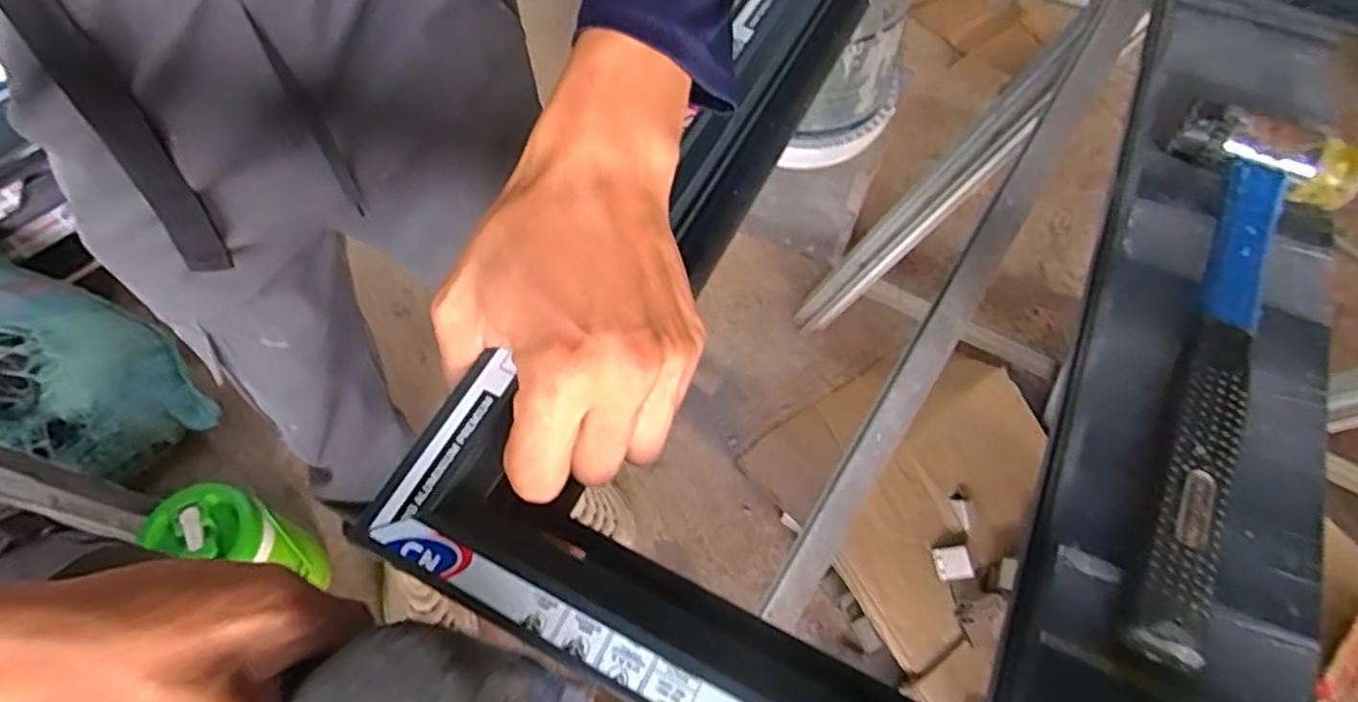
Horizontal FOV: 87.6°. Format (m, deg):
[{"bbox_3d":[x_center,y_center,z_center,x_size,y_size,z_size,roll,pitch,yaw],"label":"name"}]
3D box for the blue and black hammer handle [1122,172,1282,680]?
[{"bbox_3d":[0.233,0.011,0.308,0.026,0.020,0.257,25,63,12],"label":"blue and black hammer handle"}]

